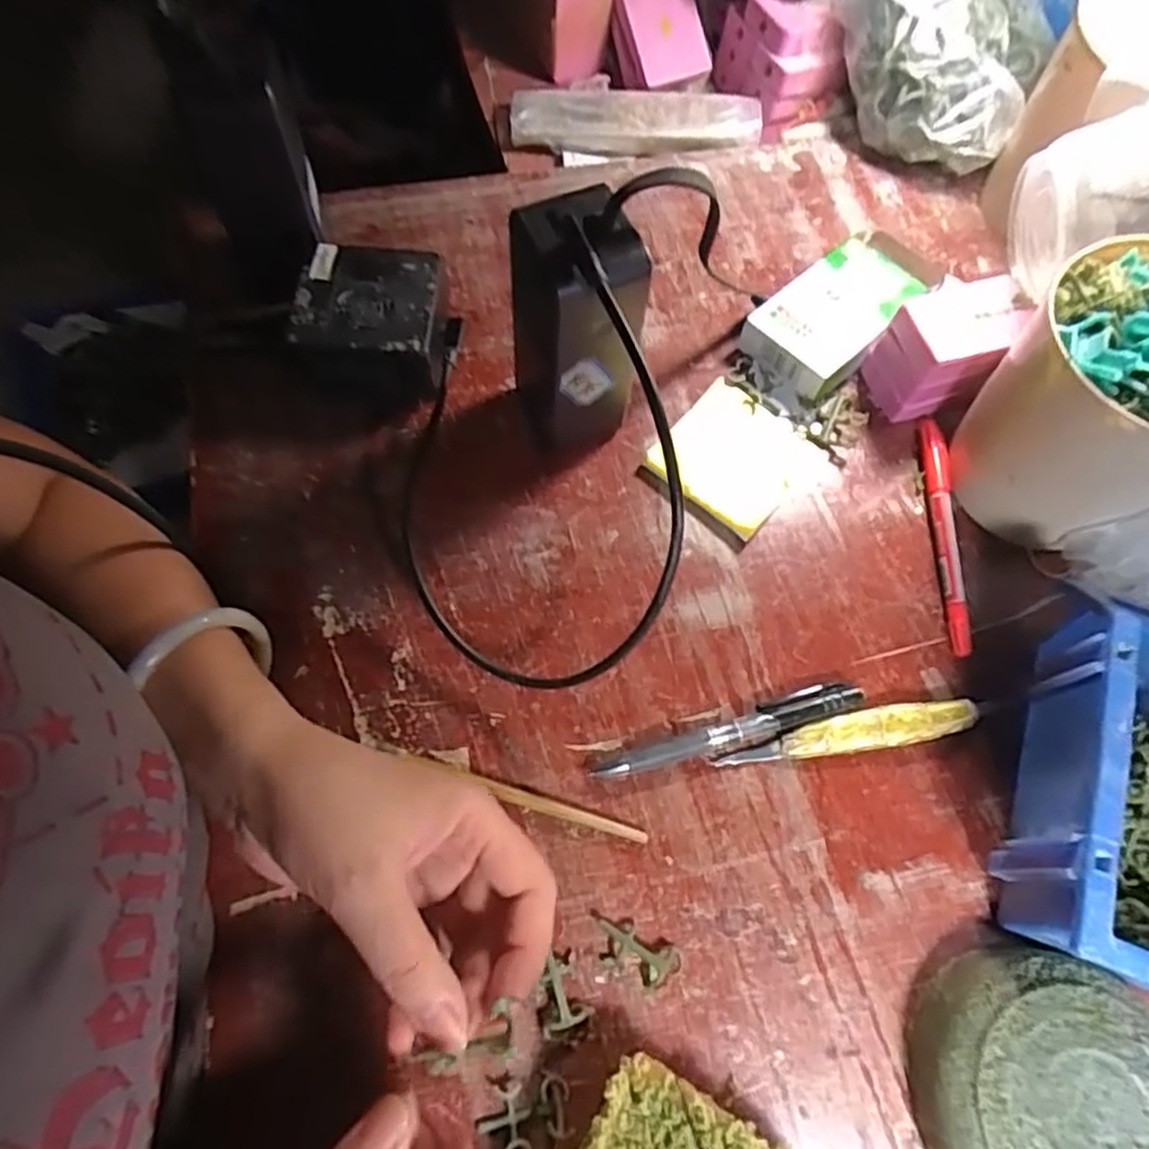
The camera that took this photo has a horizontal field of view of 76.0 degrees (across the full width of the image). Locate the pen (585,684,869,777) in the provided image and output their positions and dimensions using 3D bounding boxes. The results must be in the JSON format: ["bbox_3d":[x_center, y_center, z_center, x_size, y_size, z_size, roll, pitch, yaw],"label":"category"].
[{"bbox_3d":[0.076,0.078,0.363,0.137,0.010,0.016,-16,68,-8],"label":"pen"}]

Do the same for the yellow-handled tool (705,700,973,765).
[{"bbox_3d":[0.134,0.079,0.362,0.127,0.011,0.019,-8,67,-5],"label":"yellow-handled tool"}]

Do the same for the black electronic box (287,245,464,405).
[{"bbox_3d":[-0.108,-0.139,0.419,0.085,0.051,0.071,8,67,2],"label":"black electronic box"}]

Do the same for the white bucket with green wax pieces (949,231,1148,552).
[{"bbox_3d":[0.255,-0.080,0.357,0.094,0.150,0.101,1,67,-2],"label":"white bucket with green wax pieces"}]

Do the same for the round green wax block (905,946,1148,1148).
[{"bbox_3d":[0.189,0.209,0.292,0.100,0.037,0.100,1,67,-2],"label":"round green wax block"}]

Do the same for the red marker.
[{"bbox_3d":[0.204,-0.025,0.404,0.013,0.015,0.141,2,67,-1],"label":"red marker"}]

